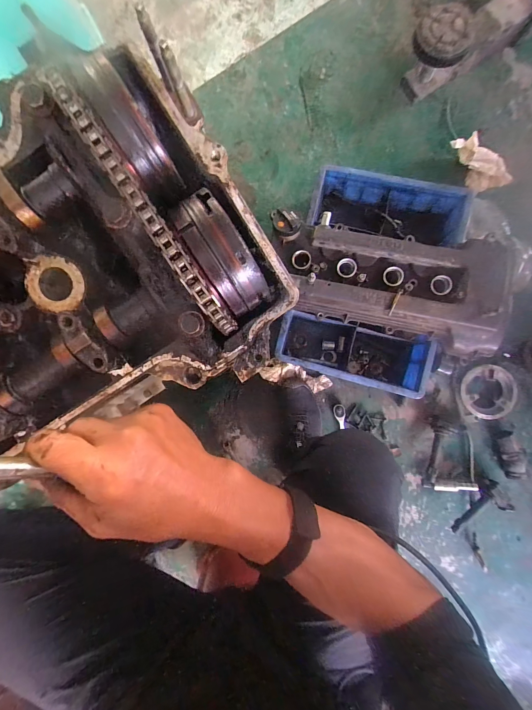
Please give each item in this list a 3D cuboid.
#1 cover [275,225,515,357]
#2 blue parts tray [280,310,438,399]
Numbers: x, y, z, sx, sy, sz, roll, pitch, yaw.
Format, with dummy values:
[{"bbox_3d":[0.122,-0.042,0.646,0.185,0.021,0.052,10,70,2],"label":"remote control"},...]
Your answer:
[{"bbox_3d":[0.232,-0.150,0.578,0.426,0.100,0.217,13,87,4],"label":"cover"},{"bbox_3d":[0.186,-0.006,0.674,0.313,0.132,0.120,16,87,4],"label":"blue parts tray"}]

